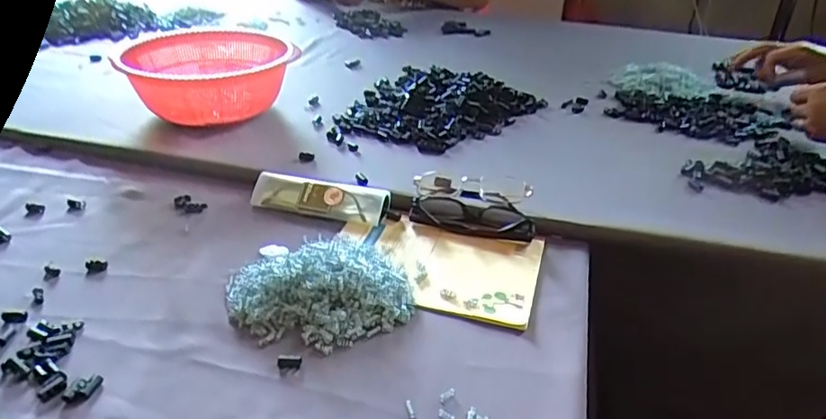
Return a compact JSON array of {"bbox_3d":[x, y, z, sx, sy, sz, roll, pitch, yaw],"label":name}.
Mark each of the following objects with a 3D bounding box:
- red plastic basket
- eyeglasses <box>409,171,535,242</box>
[{"bbox_3d":[-0.290,-0.192,0.854,0.218,0.100,0.187,-9,33,-14],"label":"red plastic basket"},{"bbox_3d":[0.064,-0.009,0.635,0.133,0.035,0.082,7,32,10],"label":"eyeglasses"}]

